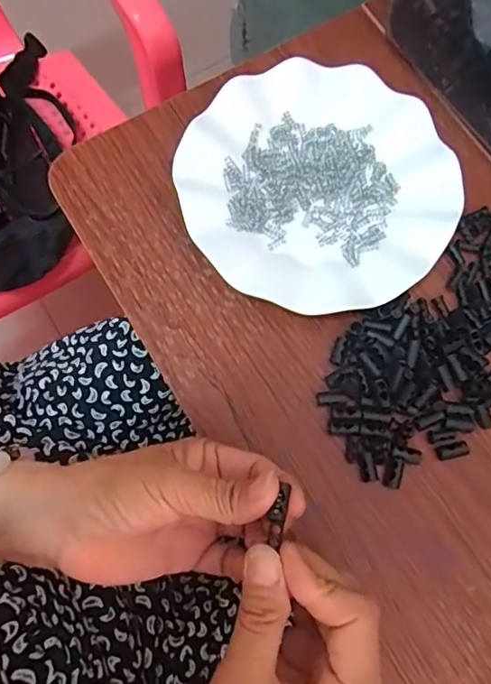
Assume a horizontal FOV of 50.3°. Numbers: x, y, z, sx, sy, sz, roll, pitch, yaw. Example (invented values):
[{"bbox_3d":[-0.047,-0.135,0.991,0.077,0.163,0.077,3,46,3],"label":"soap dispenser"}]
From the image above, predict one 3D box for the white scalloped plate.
[{"bbox_3d":[0.049,-0.107,0.366,0.180,0.027,0.181,0,75,-1],"label":"white scalloped plate"}]

